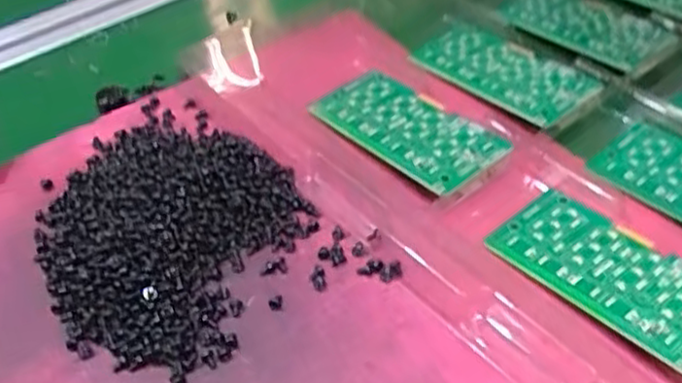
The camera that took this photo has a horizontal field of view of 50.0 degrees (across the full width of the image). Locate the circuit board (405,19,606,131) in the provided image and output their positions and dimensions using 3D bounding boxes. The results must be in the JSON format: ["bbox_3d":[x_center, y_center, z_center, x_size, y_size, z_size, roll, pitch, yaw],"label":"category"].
[{"bbox_3d":[0.083,-0.065,0.379,0.054,0.004,0.094,-32,53,-26],"label":"circuit board"}]

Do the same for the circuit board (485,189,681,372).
[{"bbox_3d":[0.108,0.031,0.287,0.045,0.007,0.092,-34,54,-27],"label":"circuit board"}]

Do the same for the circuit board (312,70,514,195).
[{"bbox_3d":[0.030,-0.030,0.348,0.049,0.005,0.088,-32,49,-25],"label":"circuit board"}]

